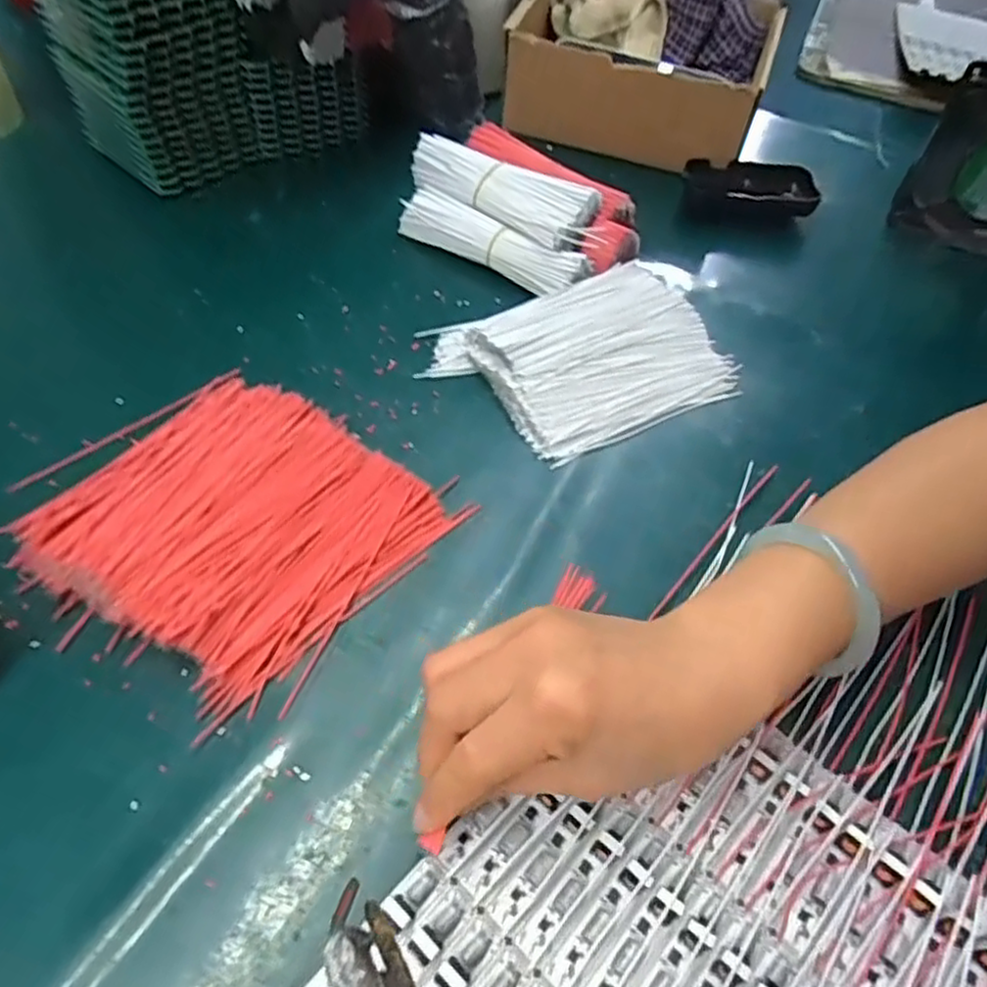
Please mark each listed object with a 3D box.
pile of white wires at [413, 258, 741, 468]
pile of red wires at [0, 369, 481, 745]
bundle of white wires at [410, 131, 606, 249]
[{"bbox_3d":[0.061,-0.093,0.466,0.170,0.025,0.134,-22,57,-20],"label":"pile of white wires"},{"bbox_3d":[-0.139,0.007,0.373,0.187,0.024,0.163,32,56,19],"label":"pile of red wires"},{"bbox_3d":[0.002,-0.229,0.534,0.150,0.027,0.058,31,52,17],"label":"bundle of white wires"}]

